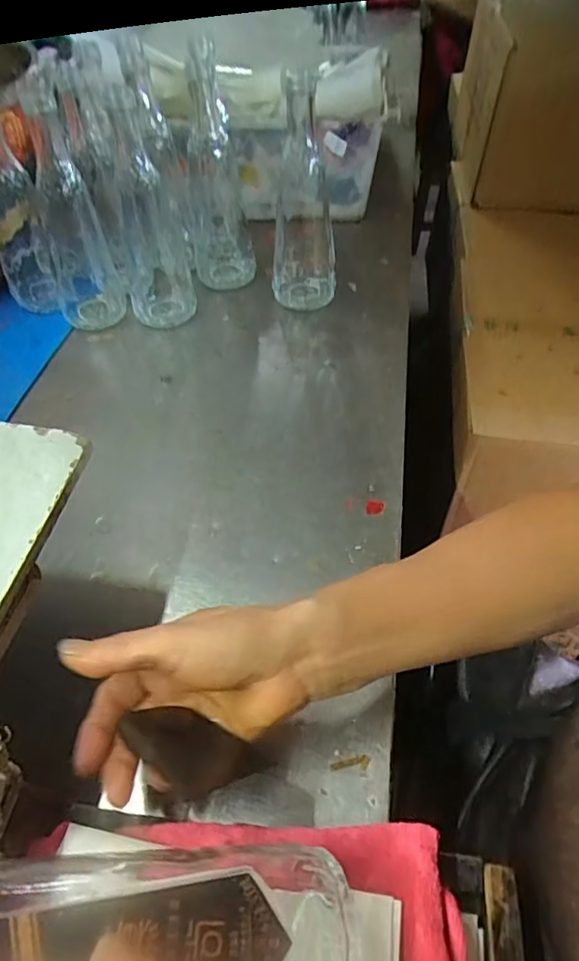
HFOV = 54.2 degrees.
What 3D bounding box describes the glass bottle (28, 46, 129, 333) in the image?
[{"bbox_3d":[-0.209,-0.248,0.536,0.062,0.216,0.061,-17,54,-17],"label":"glass bottle"}]

